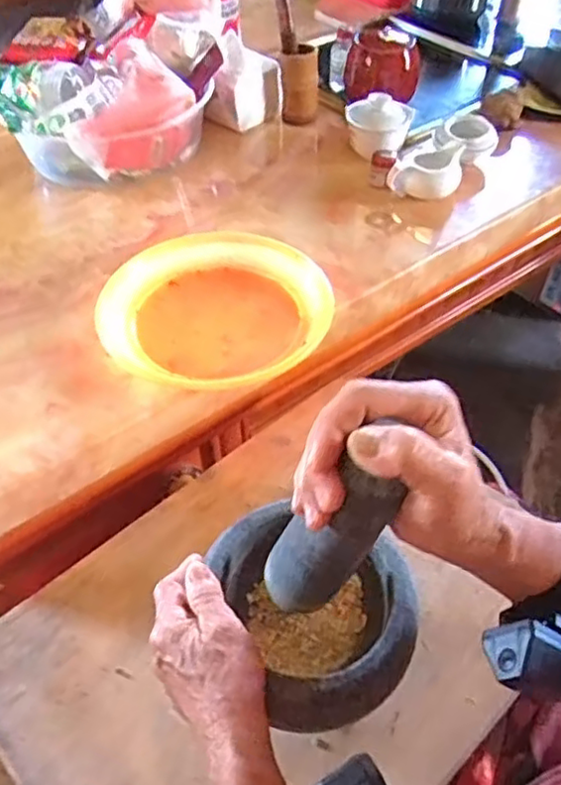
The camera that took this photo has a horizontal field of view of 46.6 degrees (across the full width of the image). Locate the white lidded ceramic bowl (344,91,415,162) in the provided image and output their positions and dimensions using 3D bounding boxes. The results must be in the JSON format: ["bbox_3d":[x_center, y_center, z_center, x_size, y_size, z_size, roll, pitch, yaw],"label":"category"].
[{"bbox_3d":[0.125,-0.339,0.846,0.084,0.075,0.062,7,49,7],"label":"white lidded ceramic bowl"}]

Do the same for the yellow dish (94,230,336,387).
[{"bbox_3d":[-0.068,-0.085,0.658,0.220,0.032,0.207,-1,49,1],"label":"yellow dish"}]

